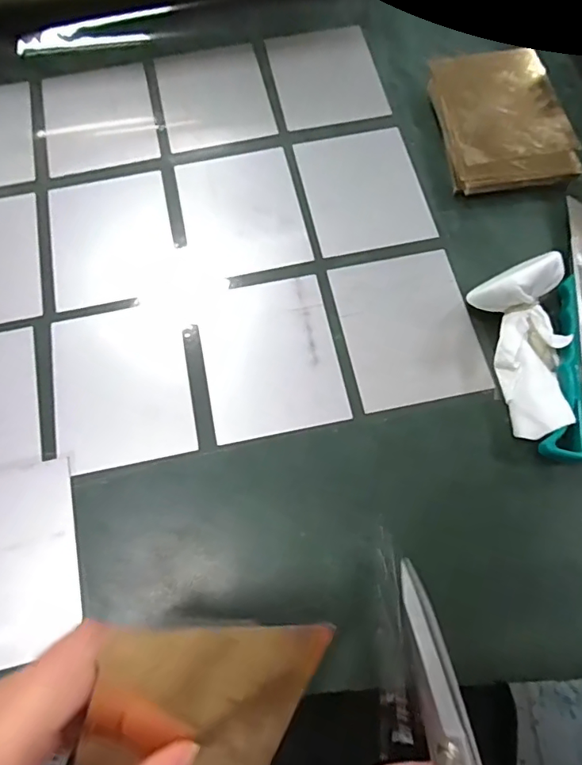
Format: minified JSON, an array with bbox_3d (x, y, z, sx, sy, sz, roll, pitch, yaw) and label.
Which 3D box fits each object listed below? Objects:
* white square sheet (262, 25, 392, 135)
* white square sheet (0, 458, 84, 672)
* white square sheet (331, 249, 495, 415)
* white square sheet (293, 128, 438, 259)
[{"bbox_3d":[0.027,-0.242,0.384,0.079,0.004,0.099,-11,70,-3],"label":"white square sheet"},{"bbox_3d":[-0.153,0.096,0.257,0.077,0.005,0.097,-12,70,-8],"label":"white square sheet"},{"bbox_3d":[0.073,-0.035,0.305,0.079,0.004,0.099,-11,70,-3],"label":"white square sheet"},{"bbox_3d":[0.050,-0.136,0.342,0.078,0.004,0.099,-11,70,-3],"label":"white square sheet"}]

